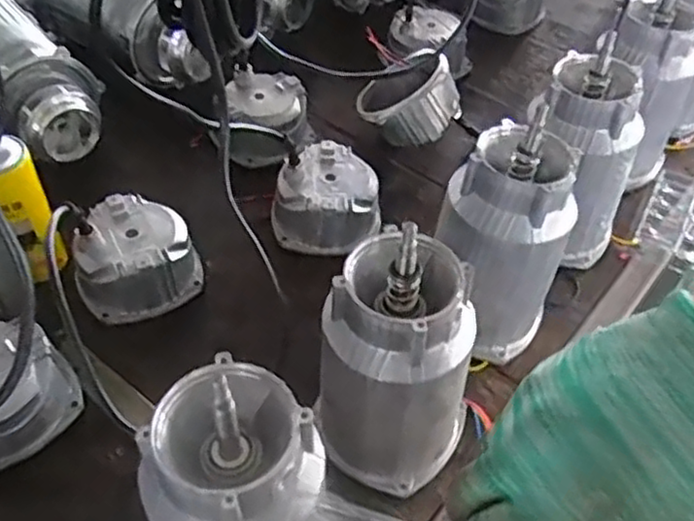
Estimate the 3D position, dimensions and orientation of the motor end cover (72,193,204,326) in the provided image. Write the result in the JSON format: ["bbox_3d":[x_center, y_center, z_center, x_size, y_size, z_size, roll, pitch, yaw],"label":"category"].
[{"bbox_3d":[-0.229,0.000,0.754,0.133,0.082,0.129,-3,48,-7],"label":"motor end cover"}]

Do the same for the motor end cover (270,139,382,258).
[{"bbox_3d":[-0.021,-0.073,0.828,0.125,0.083,0.126,14,48,10],"label":"motor end cover"}]

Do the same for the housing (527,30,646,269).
[{"bbox_3d":[0.260,-0.108,0.763,0.105,0.240,0.105,4,47,1],"label":"housing"}]

